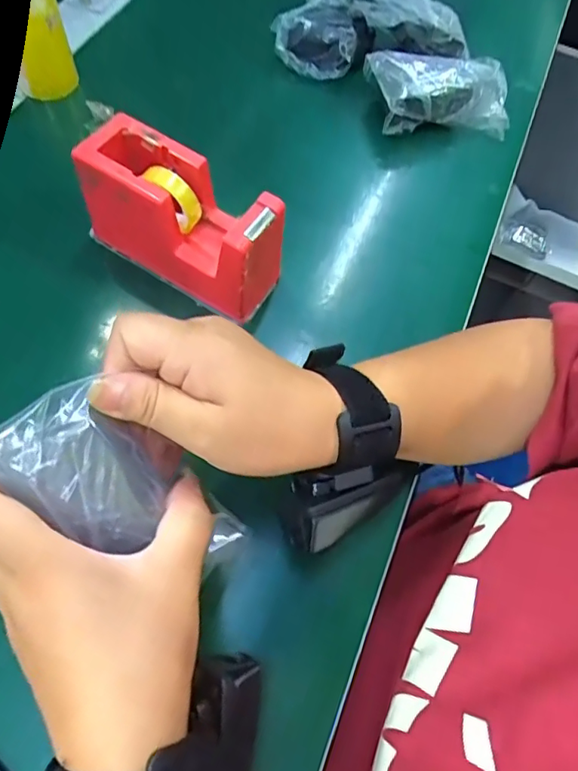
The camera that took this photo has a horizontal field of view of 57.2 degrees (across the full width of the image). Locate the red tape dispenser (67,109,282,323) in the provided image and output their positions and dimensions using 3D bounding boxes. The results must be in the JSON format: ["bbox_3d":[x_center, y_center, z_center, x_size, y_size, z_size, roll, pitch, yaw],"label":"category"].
[{"bbox_3d":[-0.063,-0.105,0.346,0.138,0.078,0.048,29,65,11],"label":"red tape dispenser"}]

